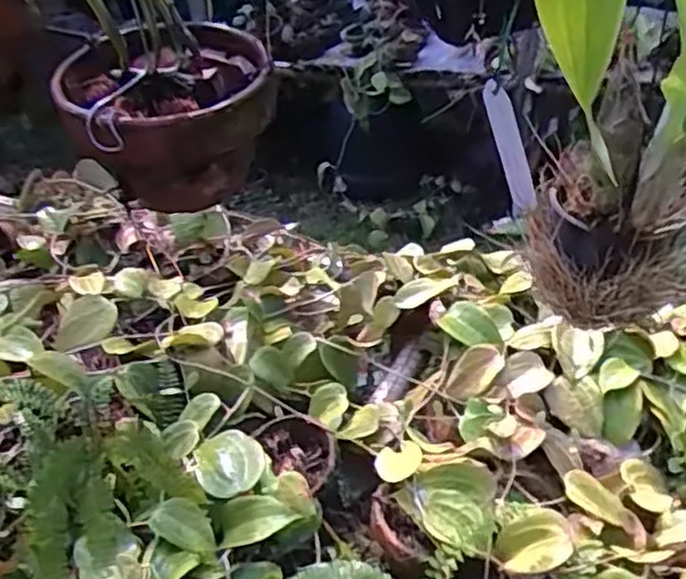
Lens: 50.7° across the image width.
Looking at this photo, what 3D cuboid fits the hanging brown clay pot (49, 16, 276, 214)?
[{"bbox_3d":[-0.122,-0.122,0.521,0.138,0.105,0.130,-5,35,-5],"label":"hanging brown clay pot"}]

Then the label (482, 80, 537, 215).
[{"bbox_3d":[0.104,-0.082,0.447,0.008,0.107,0.015,30,74,37],"label":"label"}]

